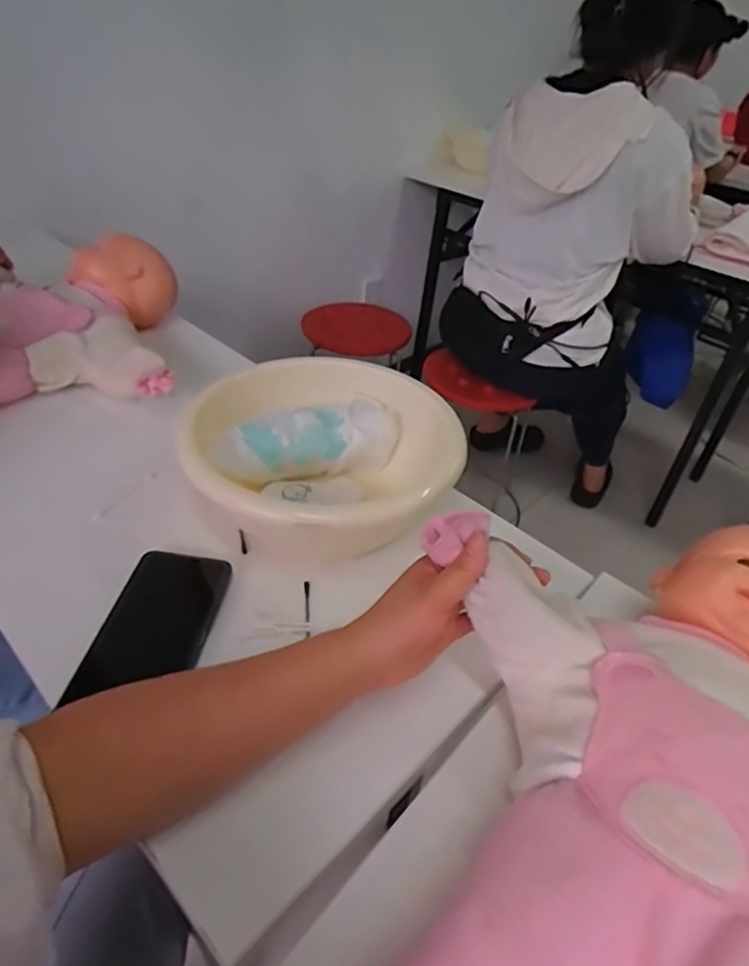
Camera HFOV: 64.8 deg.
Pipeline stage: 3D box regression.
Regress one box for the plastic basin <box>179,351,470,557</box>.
[{"bbox_3d":[-0.027,-0.028,0.573,0.225,0.096,0.217,3,40,-3],"label":"plastic basin"}]

